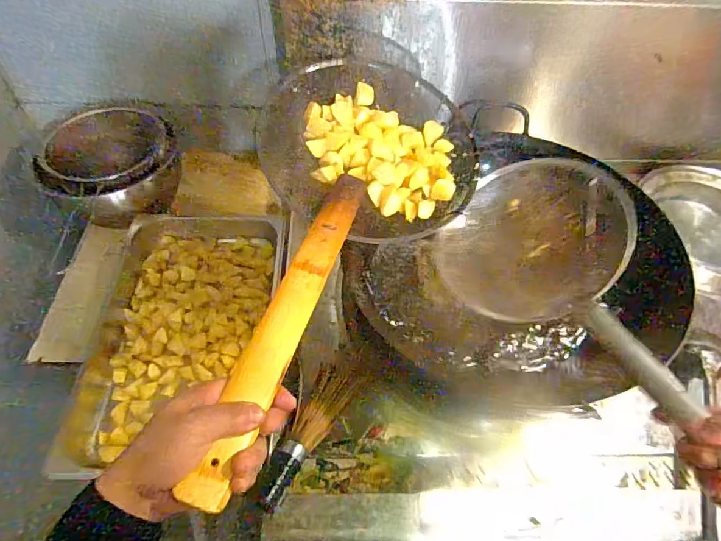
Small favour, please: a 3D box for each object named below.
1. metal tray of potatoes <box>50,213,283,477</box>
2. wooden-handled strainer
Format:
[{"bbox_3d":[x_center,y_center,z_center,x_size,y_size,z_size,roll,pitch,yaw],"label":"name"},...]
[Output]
[{"bbox_3d":[-0.351,0.098,0.917,0.317,0.081,0.569,2,54,1],"label":"metal tray of potatoes"},{"bbox_3d":[-0.025,-0.062,0.530,0.267,0.085,0.634,13,50,9],"label":"wooden-handled strainer"}]

